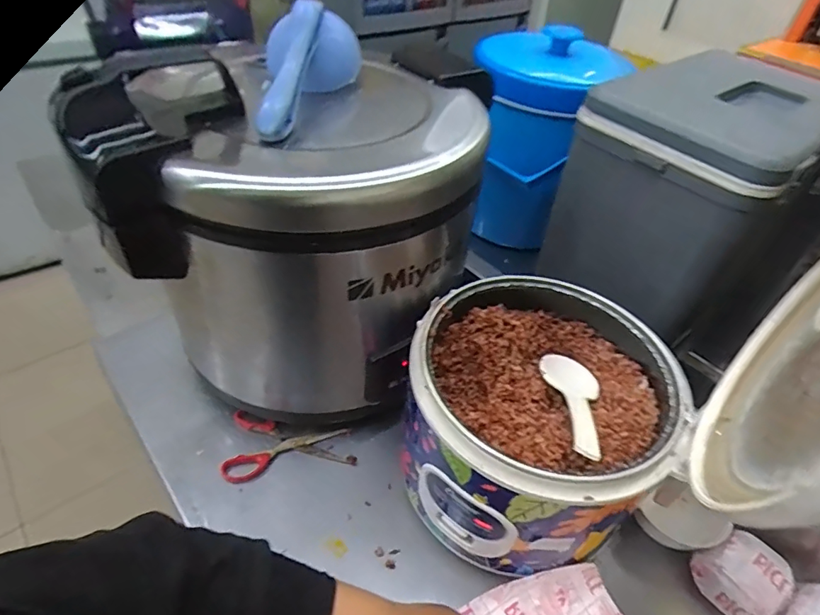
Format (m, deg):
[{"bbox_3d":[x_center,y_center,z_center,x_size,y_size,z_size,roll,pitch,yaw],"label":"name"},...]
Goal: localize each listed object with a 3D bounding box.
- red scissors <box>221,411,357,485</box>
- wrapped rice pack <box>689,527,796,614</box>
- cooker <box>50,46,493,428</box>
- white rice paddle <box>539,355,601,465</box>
[{"bbox_3d":[-0.142,0.170,0.592,0.150,0.019,0.084,3,43,-3],"label":"red scissors"},{"bbox_3d":[0.337,0.278,0.499,0.074,0.054,0.073,-14,46,-20],"label":"wrapped rice pack"},{"bbox_3d":[-0.097,-0.050,0.557,0.308,0.392,0.276,8,43,3],"label":"cooker"},{"bbox_3d":[0.159,0.088,0.471,0.061,0.015,0.183,13,17,8],"label":"white rice paddle"}]

